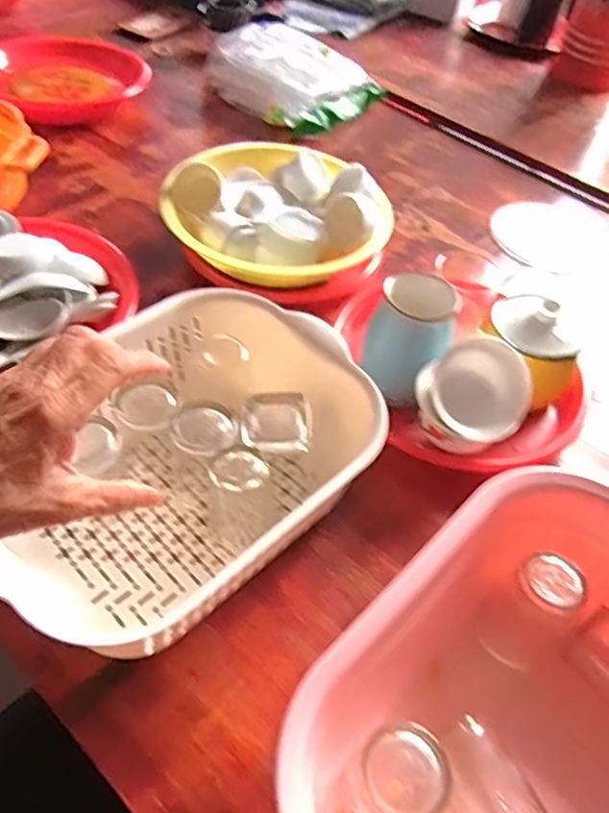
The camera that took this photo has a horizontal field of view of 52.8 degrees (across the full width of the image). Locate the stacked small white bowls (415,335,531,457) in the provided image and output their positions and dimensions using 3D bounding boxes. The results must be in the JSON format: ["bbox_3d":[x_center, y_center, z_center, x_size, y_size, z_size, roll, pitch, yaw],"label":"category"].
[{"bbox_3d":[0.143,-0.008,0.526,0.095,0.062,0.095,-37,75,11],"label":"stacked small white bowls"}]

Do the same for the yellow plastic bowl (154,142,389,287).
[{"bbox_3d":[-0.039,-0.229,0.689,0.225,0.053,0.244,-29,59,-27],"label":"yellow plastic bowl"}]

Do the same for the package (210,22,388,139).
[{"bbox_3d":[-0.015,-0.519,0.959,0.214,0.061,0.223,-32,60,-28],"label":"package"}]

